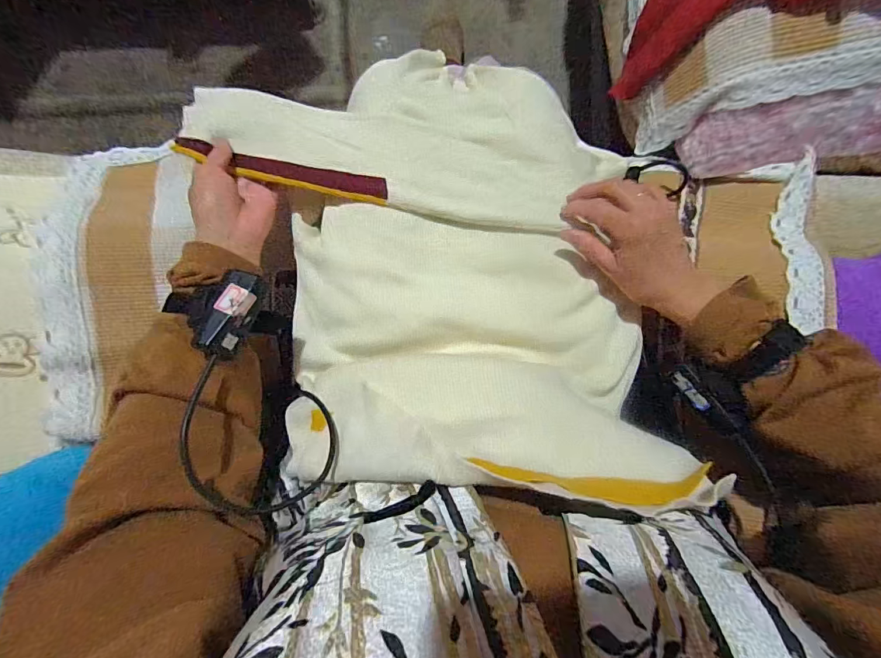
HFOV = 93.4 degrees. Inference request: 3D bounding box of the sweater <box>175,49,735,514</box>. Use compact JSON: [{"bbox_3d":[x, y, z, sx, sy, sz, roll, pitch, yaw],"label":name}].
[{"bbox_3d":[-0.005,-0.070,0.361,0.342,0.219,0.409,-15,94,0],"label":"sweater"}]

